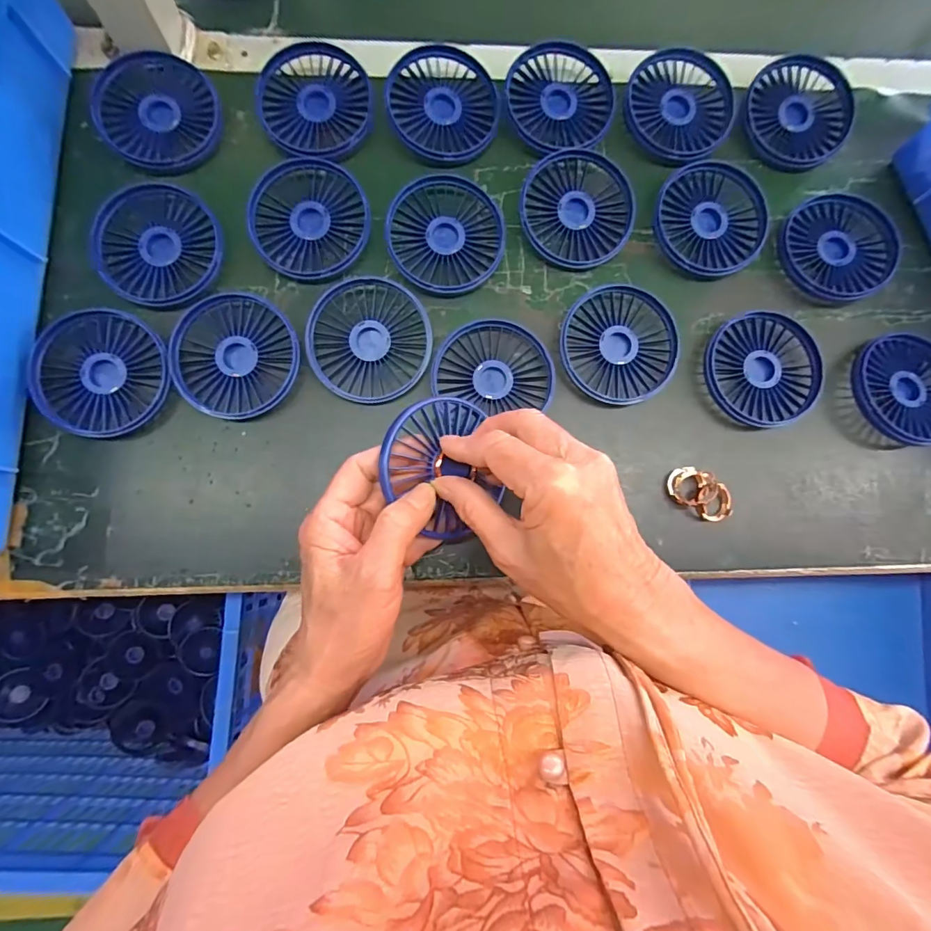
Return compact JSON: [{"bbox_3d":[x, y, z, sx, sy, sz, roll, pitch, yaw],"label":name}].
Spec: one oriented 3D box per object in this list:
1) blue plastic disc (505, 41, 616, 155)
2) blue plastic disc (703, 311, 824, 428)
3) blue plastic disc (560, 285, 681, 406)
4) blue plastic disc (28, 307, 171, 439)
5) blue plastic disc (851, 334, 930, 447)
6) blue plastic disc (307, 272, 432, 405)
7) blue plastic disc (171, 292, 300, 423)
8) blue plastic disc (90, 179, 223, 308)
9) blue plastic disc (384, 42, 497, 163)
[{"bbox_3d":[0.075,-0.290,0.371,0.086,0.013,0.082,0,85,-3],"label":"blue plastic disc"},{"bbox_3d":[0.223,-0.072,0.358,0.084,0.015,0.086,0,85,-3],"label":"blue plastic disc"},{"bbox_3d":[0.113,-0.090,0.351,0.083,0.012,0.087,0,85,-3],"label":"blue plastic disc"},{"bbox_3d":[-0.255,-0.064,0.330,0.086,0.014,0.085,0,85,-3],"label":"blue plastic disc"},{"bbox_3d":[0.338,-0.061,0.360,0.085,0.017,0.084,0,85,-3],"label":"blue plastic disc"},{"bbox_3d":[-0.070,-0.091,0.341,0.084,0.011,0.087,0,85,-3],"label":"blue plastic disc"},{"bbox_3d":[-0.162,-0.077,0.335,0.086,0.012,0.085,0,85,-3],"label":"blue plastic disc"},{"bbox_3d":[-0.220,-0.160,0.338,0.081,0.019,0.083,0,85,-3],"label":"blue plastic disc"},{"bbox_3d":[-0.018,-0.282,0.366,0.084,0.015,0.086,0,85,-3],"label":"blue plastic disc"}]

